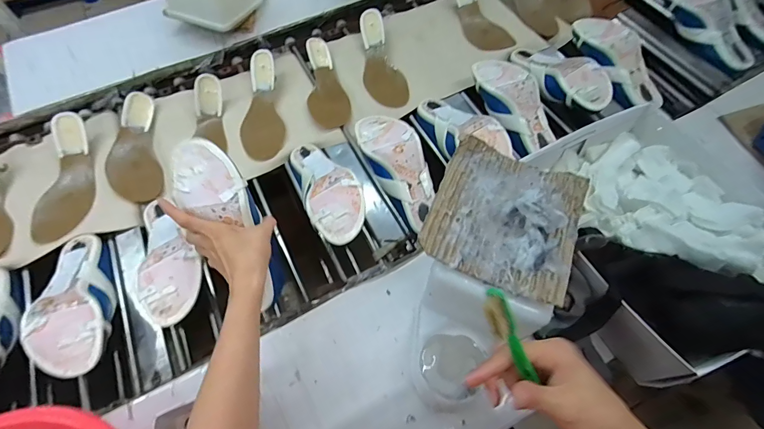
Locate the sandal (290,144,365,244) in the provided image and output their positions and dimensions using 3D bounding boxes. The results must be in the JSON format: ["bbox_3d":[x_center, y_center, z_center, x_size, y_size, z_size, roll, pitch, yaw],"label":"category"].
[{"bbox_3d":[-0.096,-0.050,0.621,0.095,0.050,0.247,-25,48,-13],"label":"sandal"}]

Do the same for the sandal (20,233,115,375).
[{"bbox_3d":[-0.455,0.123,0.549,0.092,0.058,0.246,-25,48,-13],"label":"sandal"}]

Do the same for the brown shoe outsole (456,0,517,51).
[{"bbox_3d":[0.238,-0.482,0.909,0.058,0.098,0.232,-32,89,-16],"label":"brown shoe outsole"}]

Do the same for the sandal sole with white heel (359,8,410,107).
[{"bbox_3d":[-0.007,-0.340,0.824,0.080,0.034,0.230,-15,79,-8],"label":"sandal sole with white heel"}]

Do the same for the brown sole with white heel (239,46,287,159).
[{"bbox_3d":[-0.246,-0.219,0.758,0.084,0.034,0.232,-5,76,-3],"label":"brown sole with white heel"}]

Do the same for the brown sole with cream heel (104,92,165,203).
[{"bbox_3d":[-0.479,-0.121,0.718,0.096,0.065,0.238,-14,63,-7],"label":"brown sole with cream heel"}]

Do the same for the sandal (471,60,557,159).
[{"bbox_3d":[0.252,-0.218,0.707,0.086,0.058,0.207,-25,79,-13],"label":"sandal"}]

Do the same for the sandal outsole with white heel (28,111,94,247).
[{"bbox_3d":[-0.583,-0.068,0.691,0.095,0.028,0.245,2,71,-19],"label":"sandal outsole with white heel"}]

